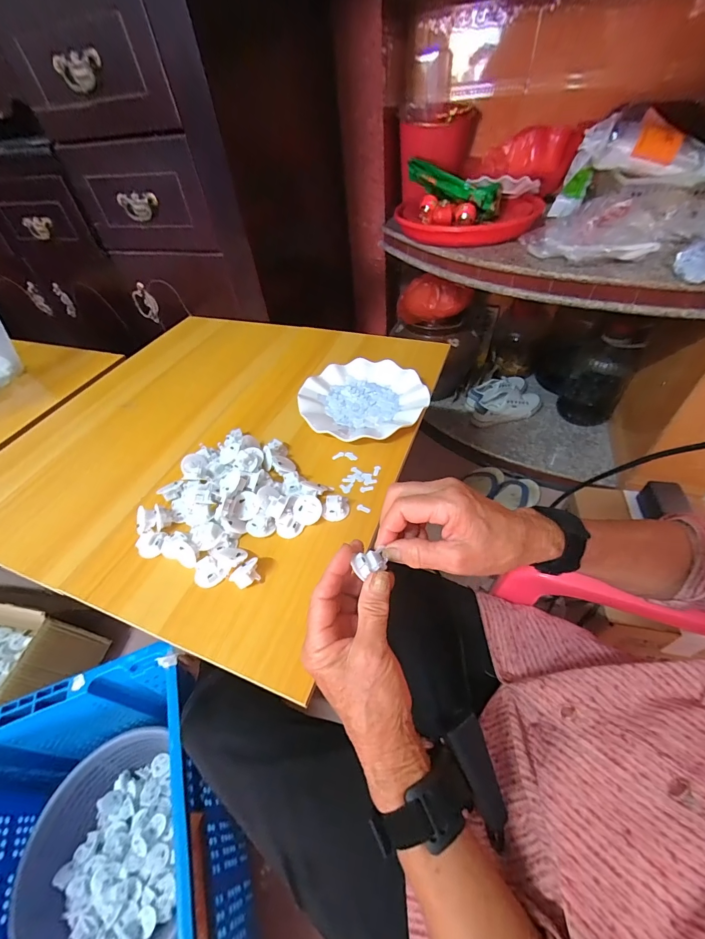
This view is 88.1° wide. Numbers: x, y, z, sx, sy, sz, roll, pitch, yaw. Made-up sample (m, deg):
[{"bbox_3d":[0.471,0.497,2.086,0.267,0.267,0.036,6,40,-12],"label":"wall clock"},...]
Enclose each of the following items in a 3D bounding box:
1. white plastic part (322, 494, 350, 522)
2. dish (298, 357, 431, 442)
[{"bbox_3d":[-0.020,0.042,0.421,0.031,0.020,0.029,-10,48,-3],"label":"white plastic part"},{"bbox_3d":[0.015,-0.106,0.547,0.179,0.022,0.174,-3,48,3],"label":"dish"}]

